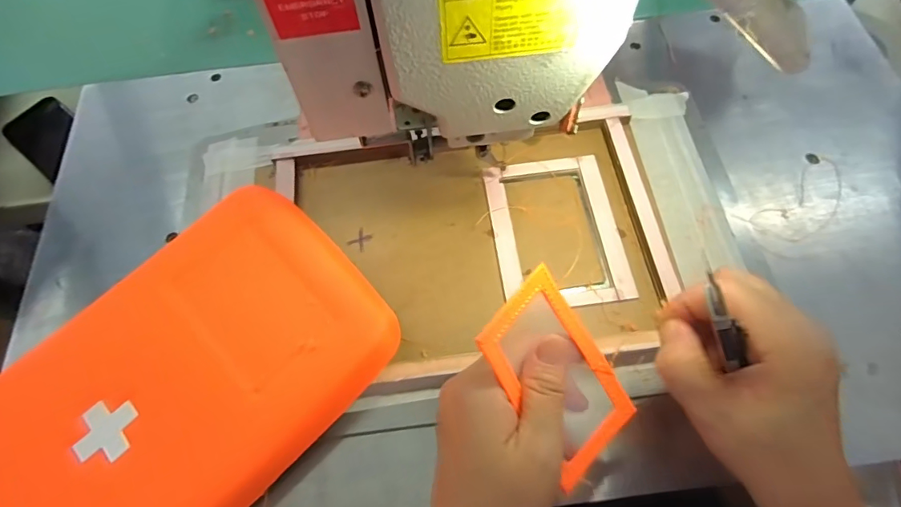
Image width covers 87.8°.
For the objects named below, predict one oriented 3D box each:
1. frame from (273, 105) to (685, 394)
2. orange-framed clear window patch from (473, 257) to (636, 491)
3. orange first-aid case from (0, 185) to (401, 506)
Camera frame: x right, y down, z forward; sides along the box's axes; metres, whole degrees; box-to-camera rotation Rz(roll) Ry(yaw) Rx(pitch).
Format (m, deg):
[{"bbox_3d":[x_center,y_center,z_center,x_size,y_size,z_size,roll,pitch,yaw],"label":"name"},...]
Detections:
[{"bbox_3d":[0.016,-0.011,0.348,0.271,0.023,0.202,-7,65,0],"label":"frame"},{"bbox_3d":[0.058,0.065,0.246,0.062,0.009,0.101,-39,104,-30],"label":"orange-framed clear window patch"},{"bbox_3d":[-0.170,0.081,0.304,0.172,0.032,0.250,40,73,19],"label":"orange first-aid case"}]

